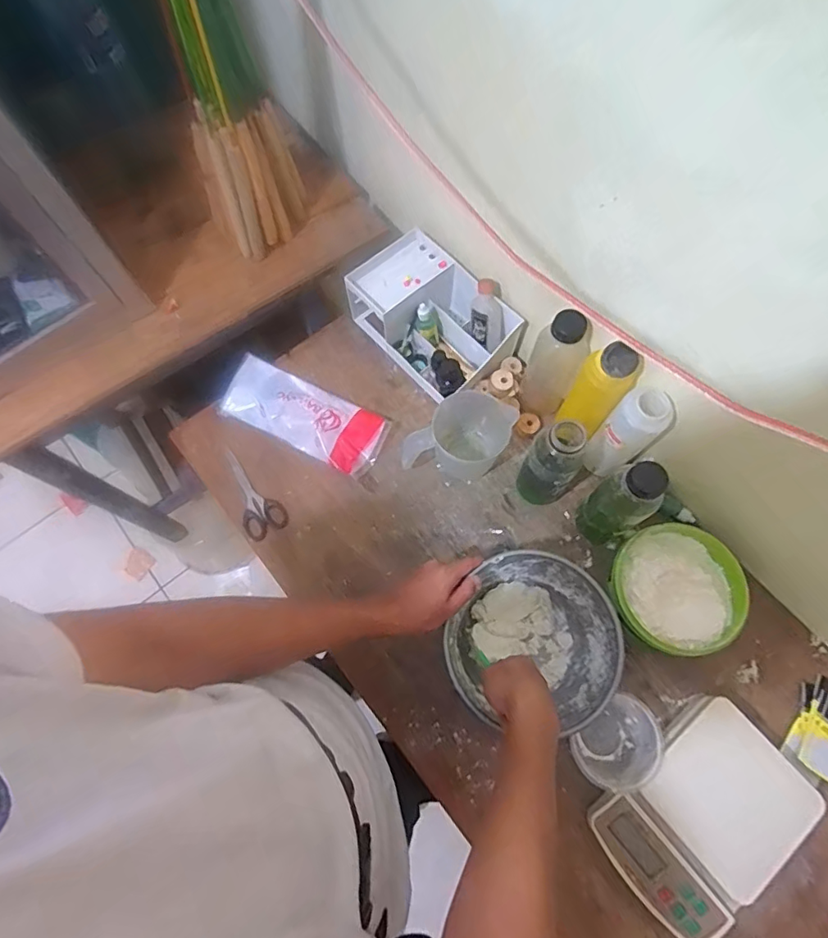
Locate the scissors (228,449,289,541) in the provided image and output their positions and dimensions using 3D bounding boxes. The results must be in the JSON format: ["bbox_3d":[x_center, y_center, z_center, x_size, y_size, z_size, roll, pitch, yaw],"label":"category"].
[{"bbox_3d":[-0.236,0.035,0.751,0.059,0.011,0.136,-32,73,-11],"label":"scissors"}]

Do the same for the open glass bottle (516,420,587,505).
[{"bbox_3d":[0.175,-0.001,0.667,0.067,0.186,0.058,35,74,12],"label":"open glass bottle"}]

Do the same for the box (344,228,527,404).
[{"bbox_3d":[0.026,-0.231,0.795,0.146,0.095,0.231,-39,74,-13],"label":"box"}]

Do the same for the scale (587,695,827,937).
[{"bbox_3d":[0.322,0.385,0.579,0.213,0.059,0.151,-38,74,-12],"label":"scale"}]

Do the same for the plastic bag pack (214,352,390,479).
[{"bbox_3d":[-0.164,-0.083,0.776,0.249,0.034,0.105,24,72,9],"label":"plastic bag pack"}]

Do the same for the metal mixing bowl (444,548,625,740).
[{"bbox_3d":[0.142,0.209,0.634,0.177,0.103,0.184,0,70,0],"label":"metal mixing bowl"}]

